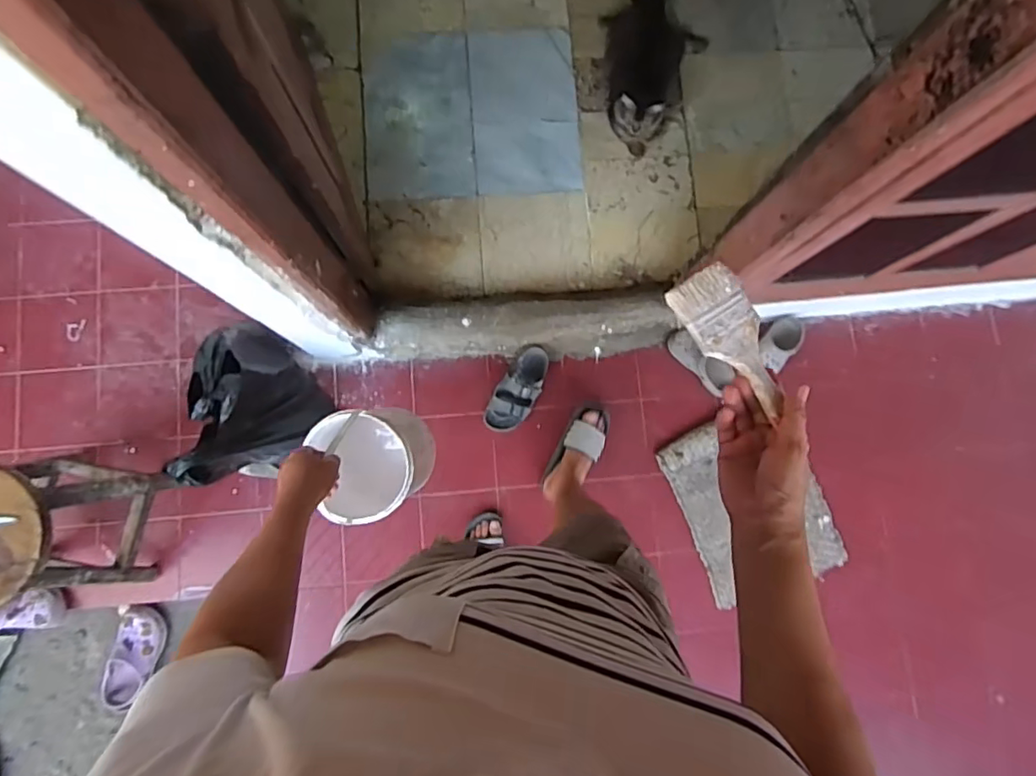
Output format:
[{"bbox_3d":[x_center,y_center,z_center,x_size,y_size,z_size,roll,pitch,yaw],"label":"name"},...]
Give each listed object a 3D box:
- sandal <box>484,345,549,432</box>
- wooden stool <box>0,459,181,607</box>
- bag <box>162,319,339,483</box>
[{"bbox_3d":[0.002,0.004,1.452,0.106,0.063,0.240,29,83,3],"label":"sandal"},{"bbox_3d":[-1.010,0.310,1.217,0.288,0.419,0.290,7,82,-2],"label":"wooden stool"},{"bbox_3d":[-0.588,0.043,1.298,0.186,0.364,0.336,11,82,-1],"label":"bag"}]

